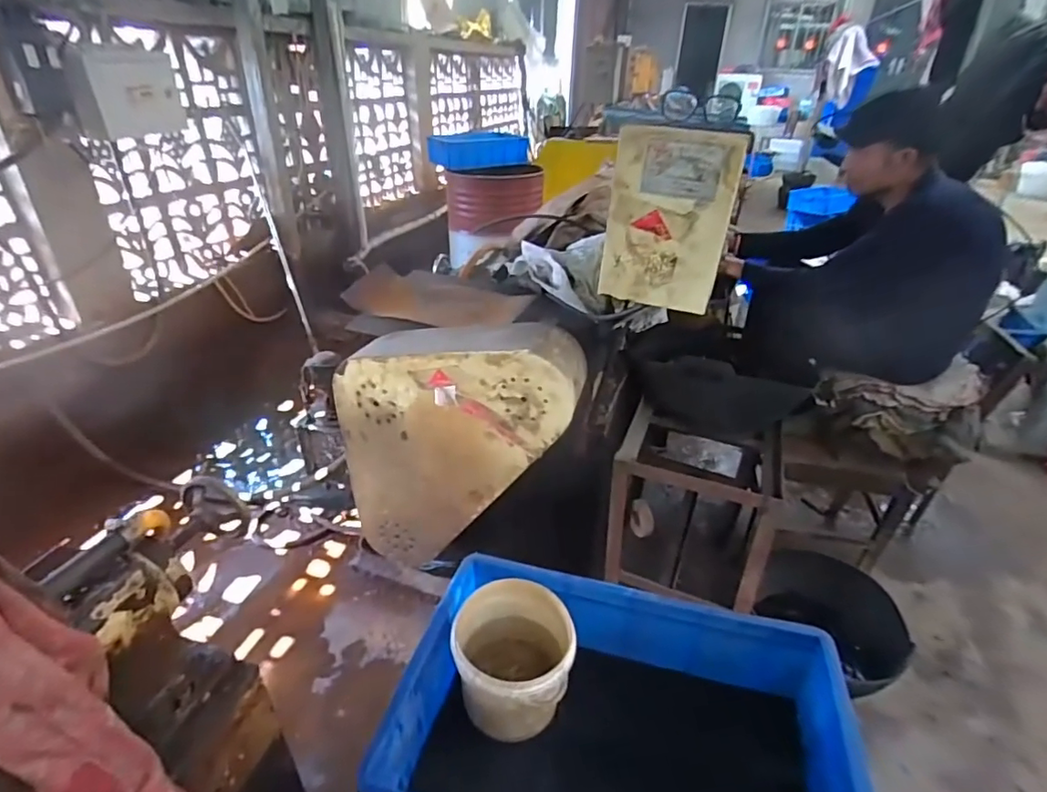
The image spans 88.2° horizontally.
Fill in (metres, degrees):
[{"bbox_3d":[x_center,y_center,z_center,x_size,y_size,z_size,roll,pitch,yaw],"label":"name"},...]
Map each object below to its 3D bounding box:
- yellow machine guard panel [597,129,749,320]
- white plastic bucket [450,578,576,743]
[{"bbox_3d":[0.248,-0.295,0.928,0.202,0.290,0.023,14,33,17],"label":"yellow machine guard panel"},{"bbox_3d":[-0.014,0.359,0.736,0.156,0.132,0.161,2,31,-1],"label":"white plastic bucket"}]

